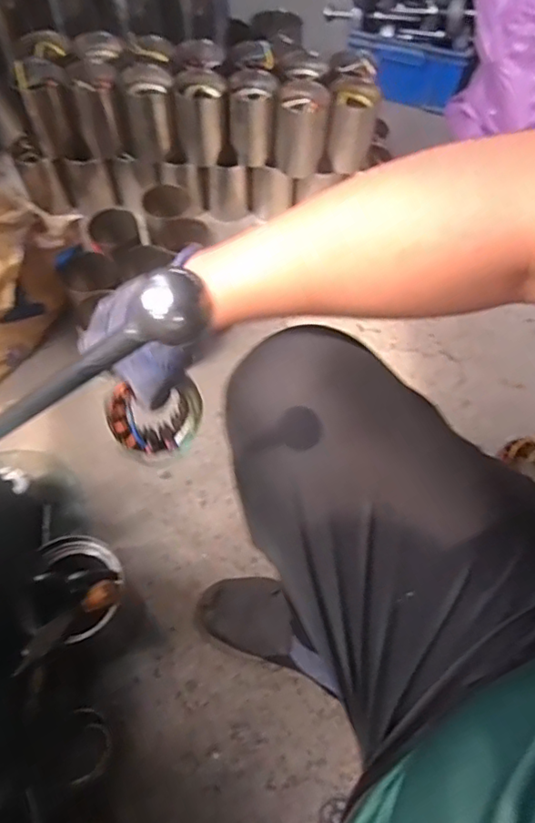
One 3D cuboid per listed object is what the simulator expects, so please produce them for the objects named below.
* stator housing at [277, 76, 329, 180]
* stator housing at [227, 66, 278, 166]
[{"bbox_3d":[0.064,-0.519,1.043,0.087,0.143,0.091,1,61,-2],"label":"stator housing"},{"bbox_3d":[-0.028,-0.540,1.045,0.088,0.131,0.097,-1,61,-3],"label":"stator housing"}]

